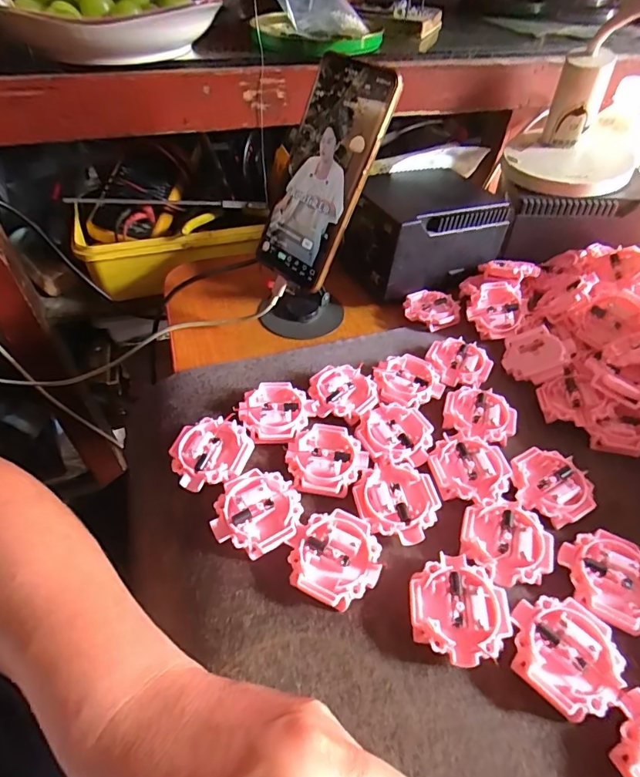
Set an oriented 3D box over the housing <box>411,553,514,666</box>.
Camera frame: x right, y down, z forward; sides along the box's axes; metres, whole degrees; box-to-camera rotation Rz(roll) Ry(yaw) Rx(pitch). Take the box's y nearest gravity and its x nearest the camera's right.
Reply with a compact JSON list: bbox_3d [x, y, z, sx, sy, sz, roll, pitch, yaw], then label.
[{"bbox_3d":[0.076,0.122,0.247,0.052,0.012,0.054,1,48,-2],"label":"housing"}]

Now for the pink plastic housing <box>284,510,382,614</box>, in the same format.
[{"bbox_3d":[0.009,0.099,0.264,0.052,0.013,0.052,1,48,-2],"label":"pink plastic housing"}]

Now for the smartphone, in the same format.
[{"bbox_3d":[0.000,-0.166,0.355,0.013,0.166,0.074,-5,38,-49],"label":"smartphone"}]

